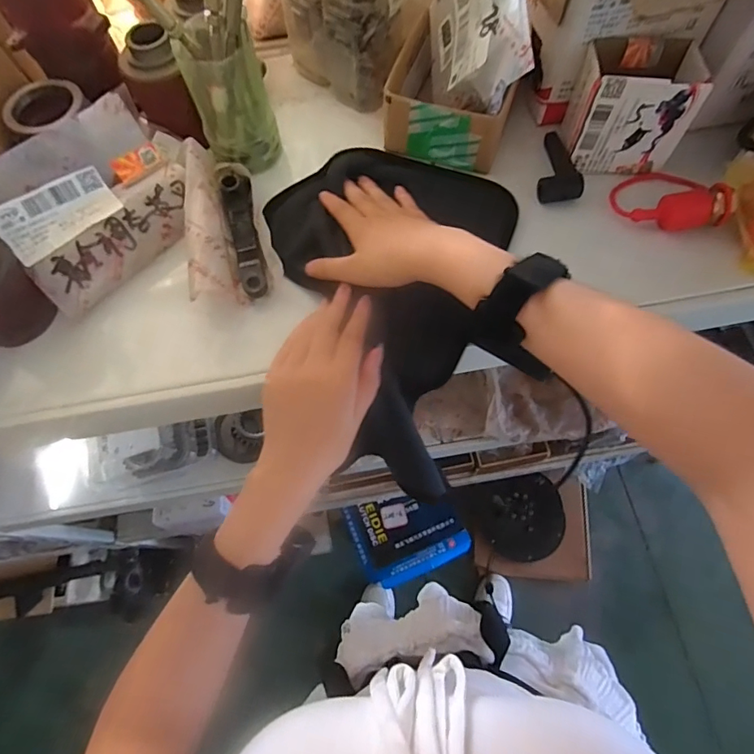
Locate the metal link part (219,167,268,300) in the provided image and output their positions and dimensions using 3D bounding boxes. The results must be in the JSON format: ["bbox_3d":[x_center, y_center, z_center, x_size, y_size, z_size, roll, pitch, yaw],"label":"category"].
[{"bbox_3d":[-0.114,-0.124,0.404,0.026,0.032,0.124,-16,68,-4],"label":"metal link part"}]

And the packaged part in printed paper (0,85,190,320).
[{"bbox_3d":[-0.236,-0.152,0.402,0.122,0.050,0.176,46,72,-18],"label":"packaged part in printed paper"}]

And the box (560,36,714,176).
[{"bbox_3d":[0.214,-0.231,0.398,0.088,0.079,0.068,4,68,4],"label":"box"}]

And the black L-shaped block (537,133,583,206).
[{"bbox_3d":[0.169,-0.192,0.423,0.037,0.019,0.076,12,69,8],"label":"black L-shaped block"}]

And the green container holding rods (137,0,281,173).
[{"bbox_3d":[-0.131,-0.257,0.389,0.083,0.159,0.059,-21,68,-6],"label":"green container holding rods"}]

